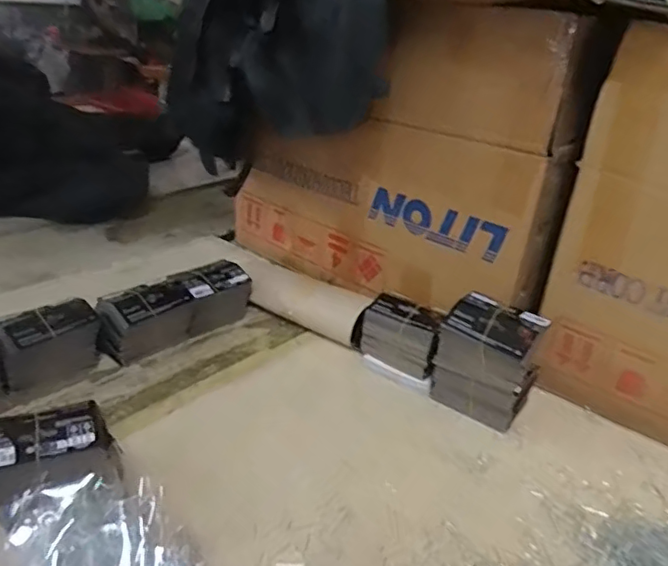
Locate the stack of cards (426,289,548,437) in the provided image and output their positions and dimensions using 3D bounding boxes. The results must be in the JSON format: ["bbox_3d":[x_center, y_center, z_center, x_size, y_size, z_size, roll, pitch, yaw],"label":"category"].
[{"bbox_3d":[0.178,0.095,0.676,0.110,0.139,0.074,25,33,32],"label":"stack of cards"}]

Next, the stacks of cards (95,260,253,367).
[{"bbox_3d":[-0.218,0.037,0.790,0.071,0.077,0.229,28,35,36],"label":"stacks of cards"}]

